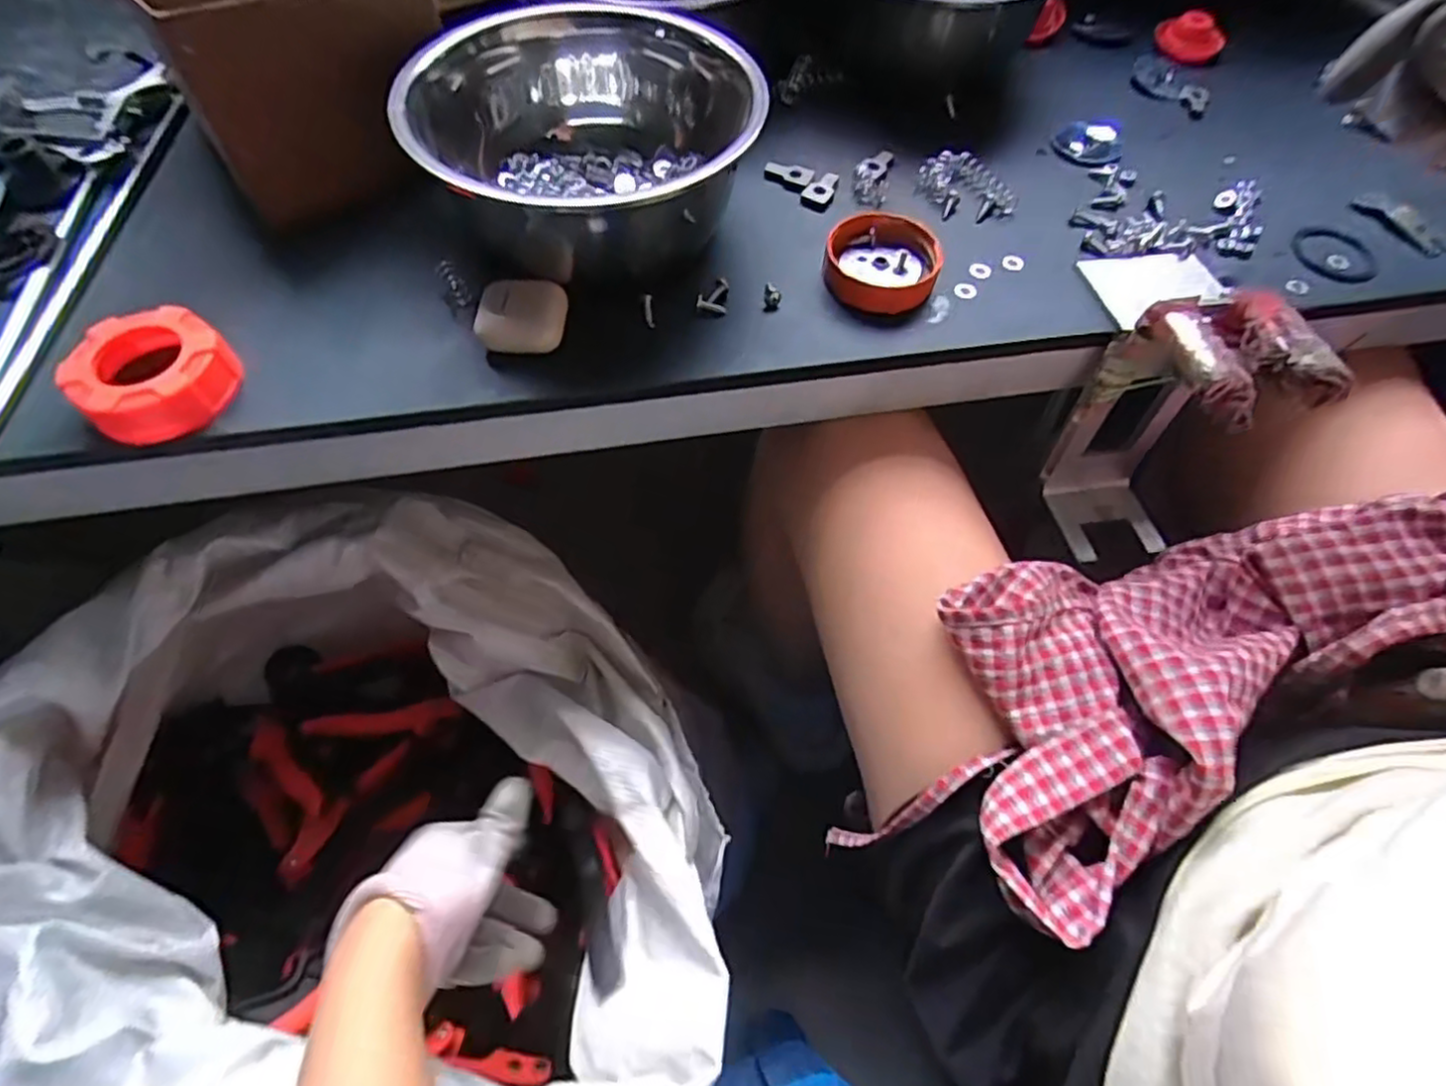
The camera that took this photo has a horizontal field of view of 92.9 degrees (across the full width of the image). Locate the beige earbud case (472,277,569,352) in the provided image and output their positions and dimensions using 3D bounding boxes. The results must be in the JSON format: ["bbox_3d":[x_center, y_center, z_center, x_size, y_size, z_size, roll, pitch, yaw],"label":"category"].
[{"bbox_3d":[-0.104,-0.118,0.359,0.044,0.021,0.040,-3,61,-4],"label":"beige earbud case"}]

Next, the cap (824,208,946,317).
[{"bbox_3d":[0.090,-0.158,0.389,0.062,0.020,0.063,1,61,-2],"label":"cap"}]

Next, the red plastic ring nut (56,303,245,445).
[{"bbox_3d":[-0.271,-0.080,0.330,0.064,0.027,0.064,1,61,-2],"label":"red plastic ring nut"}]

